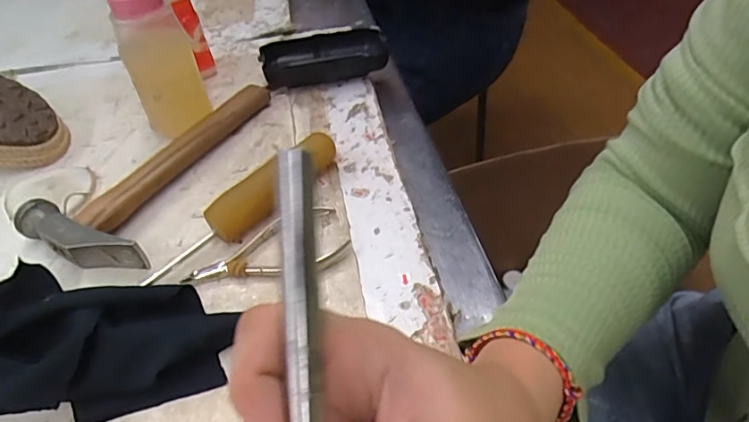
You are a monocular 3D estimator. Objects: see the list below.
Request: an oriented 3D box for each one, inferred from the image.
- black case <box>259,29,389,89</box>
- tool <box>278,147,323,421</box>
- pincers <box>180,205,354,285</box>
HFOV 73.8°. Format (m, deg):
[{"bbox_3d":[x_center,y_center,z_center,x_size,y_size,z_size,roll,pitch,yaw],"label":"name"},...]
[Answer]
[{"bbox_3d":[-0.045,-0.137,0.453,0.109,0.027,0.048,-10,46,-8],"label":"black case"},{"bbox_3d":[-0.021,0.030,0.145,0.009,0.008,0.095,-3,86,0],"label":"tool"},{"bbox_3d":[-0.068,0.025,0.313,0.099,0.007,0.050,-13,46,-11],"label":"pincers"}]

